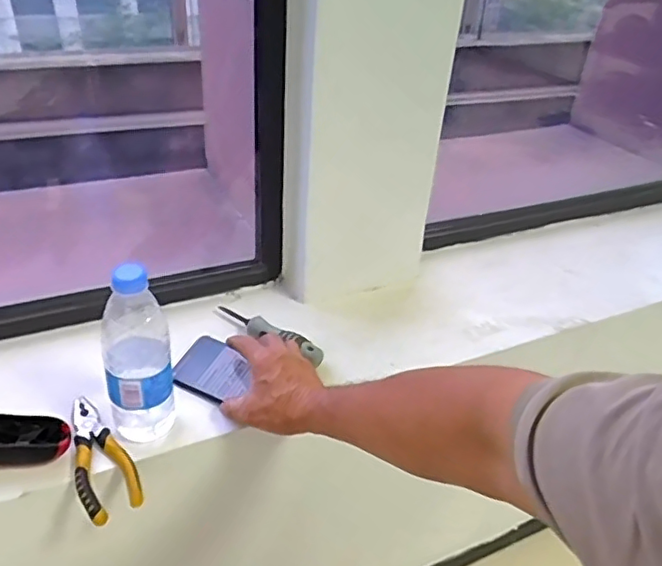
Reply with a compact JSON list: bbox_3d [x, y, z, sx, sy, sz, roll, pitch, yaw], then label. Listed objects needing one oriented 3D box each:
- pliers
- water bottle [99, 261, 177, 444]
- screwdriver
[{"bbox_3d":[-0.244,0.177,0.609,0.056,0.016,0.158,-16,40,-28],"label":"pliers"},{"bbox_3d":[-0.197,0.072,0.594,0.067,0.200,0.060,-9,37,-19],"label":"water bottle"},{"bbox_3d":[-0.081,0.066,0.772,0.167,0.023,0.028,20,37,21],"label":"screwdriver"}]

